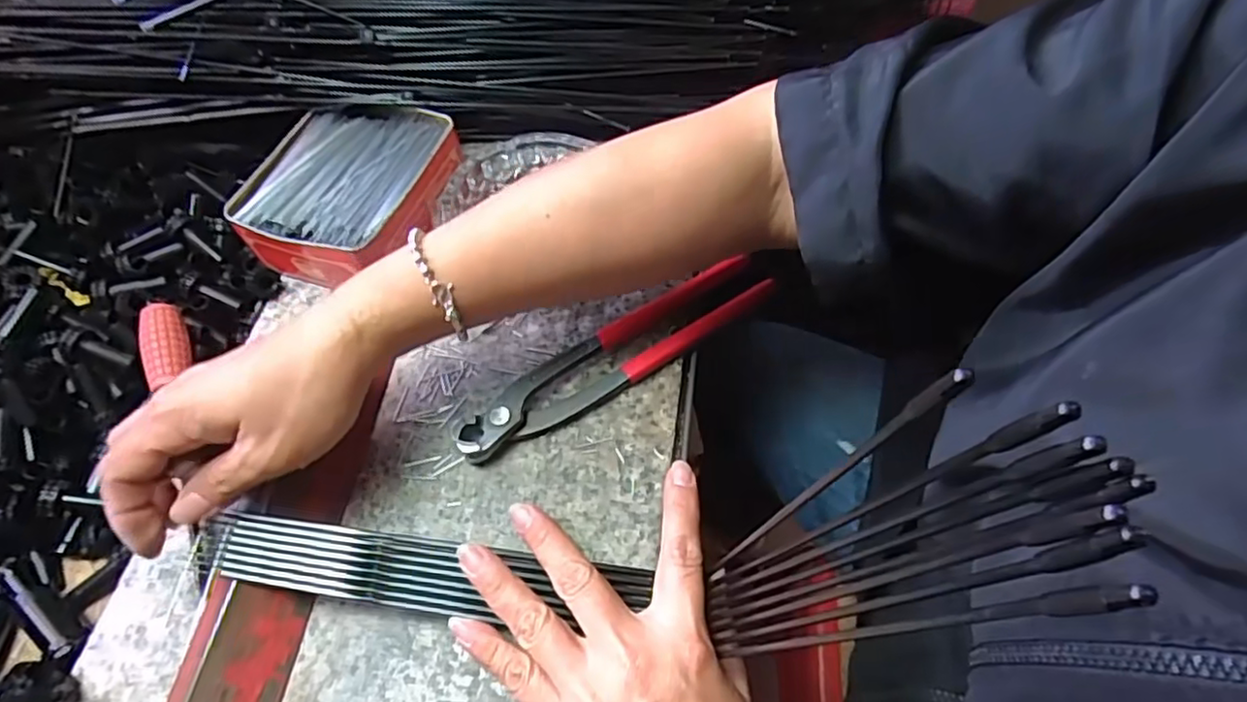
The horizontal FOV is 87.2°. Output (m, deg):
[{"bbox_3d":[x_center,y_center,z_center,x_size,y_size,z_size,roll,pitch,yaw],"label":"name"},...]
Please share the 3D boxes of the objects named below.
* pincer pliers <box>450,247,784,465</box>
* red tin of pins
[{"bbox_3d":[-0.003,0.004,0.365,0.193,0.024,0.036,-31,62,-17],"label":"pincer pliers"},{"bbox_3d":[-0.171,-0.100,0.412,0.110,0.039,0.123,16,60,12],"label":"red tin of pins"}]

